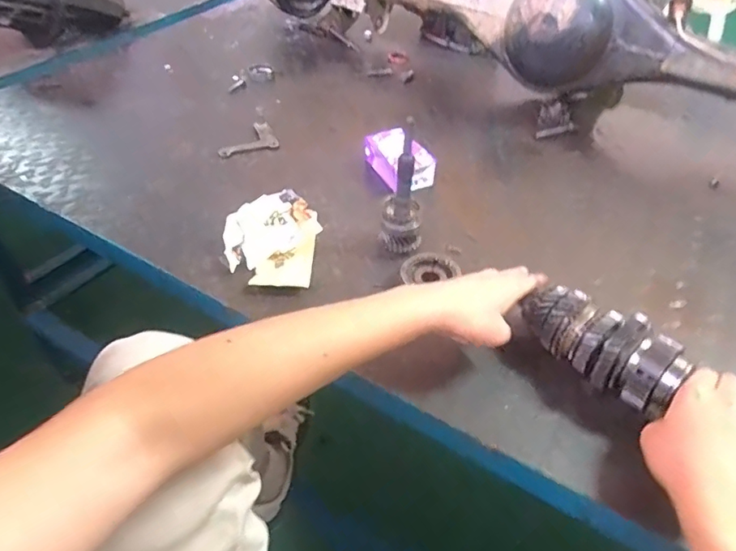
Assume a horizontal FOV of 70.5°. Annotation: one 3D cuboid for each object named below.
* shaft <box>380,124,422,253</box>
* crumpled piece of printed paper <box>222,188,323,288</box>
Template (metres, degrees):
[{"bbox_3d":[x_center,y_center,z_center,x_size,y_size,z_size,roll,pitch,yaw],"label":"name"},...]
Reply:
[{"bbox_3d":[0.039,-0.091,0.618,0.049,0.148,0.050,-2,44,0],"label":"shaft"},{"bbox_3d":[-0.120,-0.042,0.635,0.108,0.056,0.125,-1,44,1],"label":"crumpled piece of printed paper"}]

